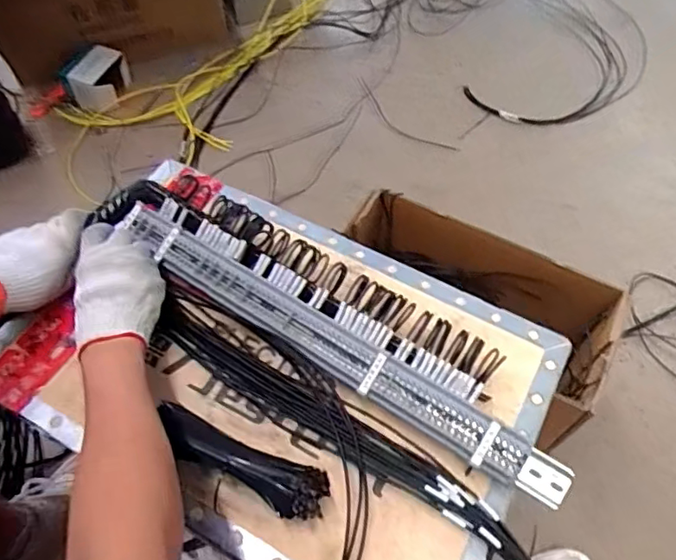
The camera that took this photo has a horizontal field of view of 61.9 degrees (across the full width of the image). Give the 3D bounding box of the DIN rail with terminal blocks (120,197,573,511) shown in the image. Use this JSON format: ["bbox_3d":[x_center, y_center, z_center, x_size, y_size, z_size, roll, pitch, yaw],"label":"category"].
[{"bbox_3d":[-0.011,0.048,0.534,0.488,0.044,0.075,32,60,16],"label":"DIN rail with terminal blocks"}]

